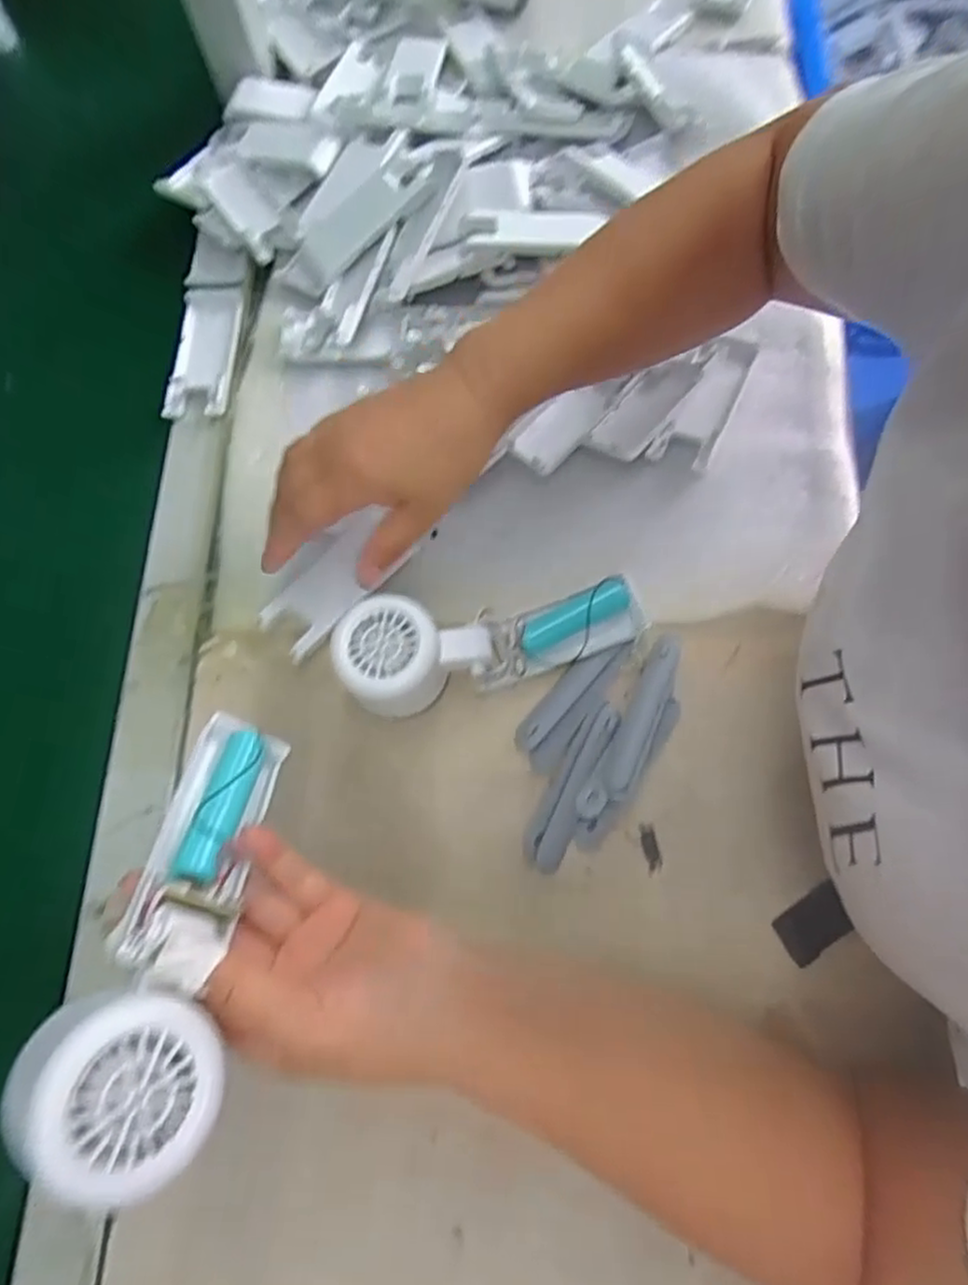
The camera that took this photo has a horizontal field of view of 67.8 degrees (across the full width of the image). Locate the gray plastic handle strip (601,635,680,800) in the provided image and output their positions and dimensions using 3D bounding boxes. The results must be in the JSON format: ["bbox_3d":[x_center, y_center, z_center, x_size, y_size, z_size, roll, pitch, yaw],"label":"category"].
[{"bbox_3d":[0.091,0.040,0.407,0.019,0.010,0.101,24,74,12],"label":"gray plastic handle strip"}]

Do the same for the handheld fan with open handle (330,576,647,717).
[{"bbox_3d":[0.005,-0.004,0.401,0.169,0.049,0.060,-14,71,-2],"label":"handheld fan with open handle"}]

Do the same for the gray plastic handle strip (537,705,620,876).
[{"bbox_3d":[0.052,0.079,0.398,0.014,0.007,0.098,23,74,12],"label":"gray plastic handle strip"}]

